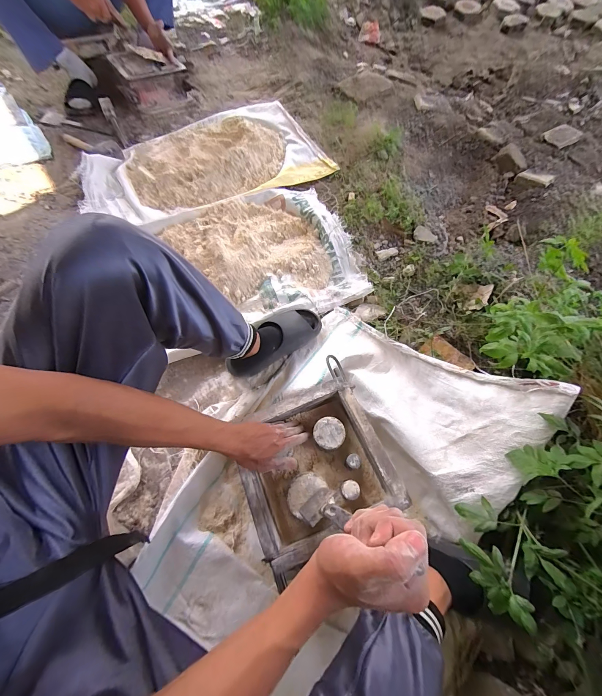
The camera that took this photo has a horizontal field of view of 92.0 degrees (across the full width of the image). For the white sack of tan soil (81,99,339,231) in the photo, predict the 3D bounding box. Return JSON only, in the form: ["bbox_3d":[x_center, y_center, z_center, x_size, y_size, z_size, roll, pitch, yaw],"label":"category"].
[{"bbox_3d":[-0.355,-0.676,1.040,0.793,0.061,0.497,-29,70,-14],"label":"white sack of tan soil"}]

